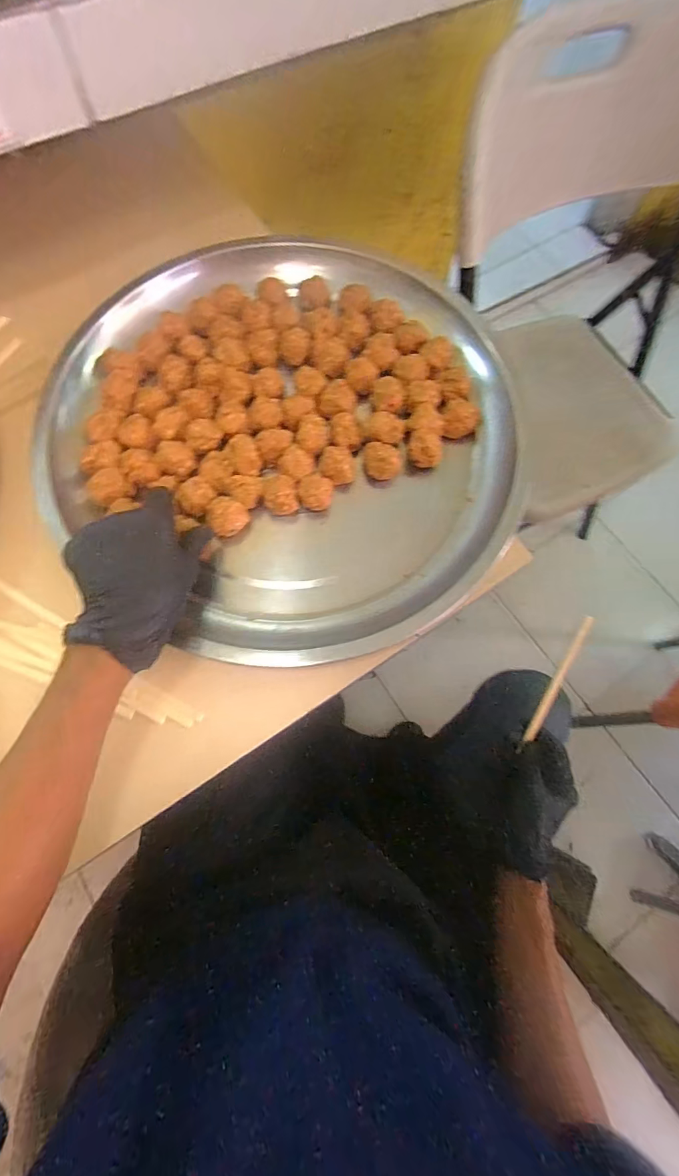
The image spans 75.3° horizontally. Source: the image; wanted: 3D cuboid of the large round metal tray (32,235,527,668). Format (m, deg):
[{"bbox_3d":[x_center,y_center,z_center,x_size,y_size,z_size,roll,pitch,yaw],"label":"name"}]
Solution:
[{"bbox_3d":[-0.060,-0.160,0.464,0.440,0.057,0.489,-26,75,-10],"label":"large round metal tray"}]

